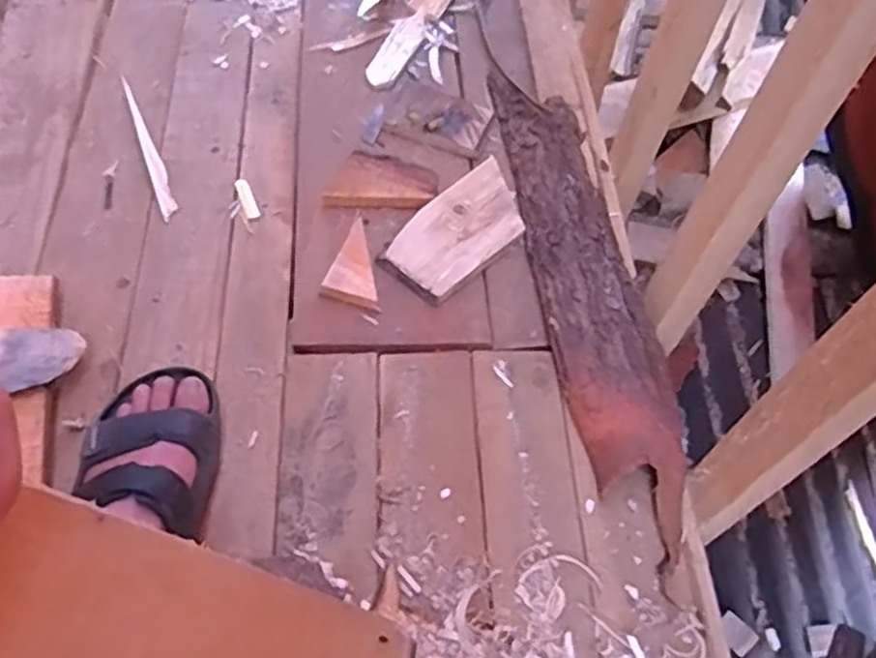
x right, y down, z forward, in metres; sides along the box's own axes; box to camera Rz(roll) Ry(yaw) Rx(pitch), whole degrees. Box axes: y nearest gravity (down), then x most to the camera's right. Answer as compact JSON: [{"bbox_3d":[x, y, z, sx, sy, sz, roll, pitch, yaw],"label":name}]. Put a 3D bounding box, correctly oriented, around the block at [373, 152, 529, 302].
[{"bbox_3d":[0.027,-0.102,0.811,0.093,0.022,0.182,33,62,15],"label":"block"}]

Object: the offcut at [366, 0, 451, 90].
[{"bbox_3d":[-0.012,-0.428,1.011,0.046,0.015,0.330,22,60,9],"label":"offcut"}]

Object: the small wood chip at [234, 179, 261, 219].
[{"bbox_3d":[-0.207,-0.141,0.833,0.015,0.004,0.058,-19,63,-15],"label":"small wood chip"}]

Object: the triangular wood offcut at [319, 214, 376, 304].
[{"bbox_3d":[-0.091,-0.069,0.779,0.052,0.020,0.099,-3,60,-6],"label":"triangular wood offcut"}]

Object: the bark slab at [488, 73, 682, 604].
[{"bbox_3d":[0.150,-0.054,0.784,0.101,0.043,0.611,-4,60,-7],"label":"bark slab"}]

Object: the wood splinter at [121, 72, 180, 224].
[{"bbox_3d":[-0.322,-0.204,0.852,0.017,0.005,0.218,-19,63,-15],"label":"wood splinter"}]

